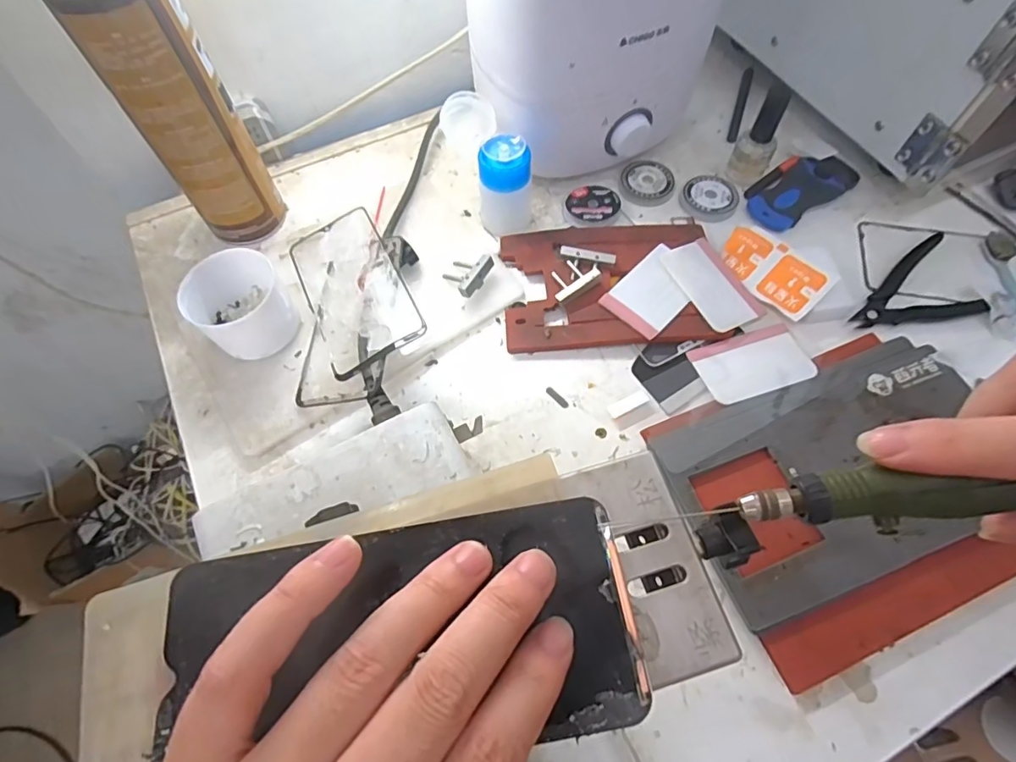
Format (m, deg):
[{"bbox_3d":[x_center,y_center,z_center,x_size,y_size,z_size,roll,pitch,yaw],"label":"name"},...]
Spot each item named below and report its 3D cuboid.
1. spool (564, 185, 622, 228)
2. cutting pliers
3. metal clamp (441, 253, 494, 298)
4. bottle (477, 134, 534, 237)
[{"bbox_3d":[0.073,-0.151,0.450,0.045,0.008,0.046,0,64,1],"label":"spool"},{"bbox_3d":[0.307,-0.072,0.404,0.096,0.012,0.067,-15,65,-6],"label":"cutting pliers"},{"bbox_3d":[-0.033,-0.086,0.413,0.034,0.015,0.039,35,70,16],"label":"metal clamp"},{"bbox_3d":[-0.002,-0.154,0.415,0.042,0.072,0.034,1,64,1],"label":"bottle"}]

